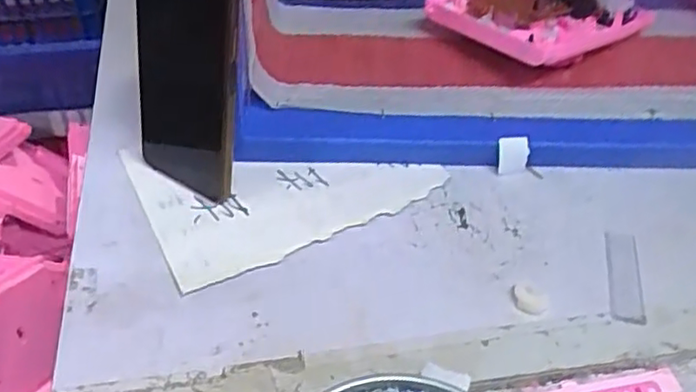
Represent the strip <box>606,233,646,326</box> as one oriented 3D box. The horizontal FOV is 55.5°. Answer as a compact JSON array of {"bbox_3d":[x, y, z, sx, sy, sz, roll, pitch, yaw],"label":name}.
[{"bbox_3d":[0.176,0.050,0.421,0.021,0.004,0.073,10,45,7],"label":"strip"}]

